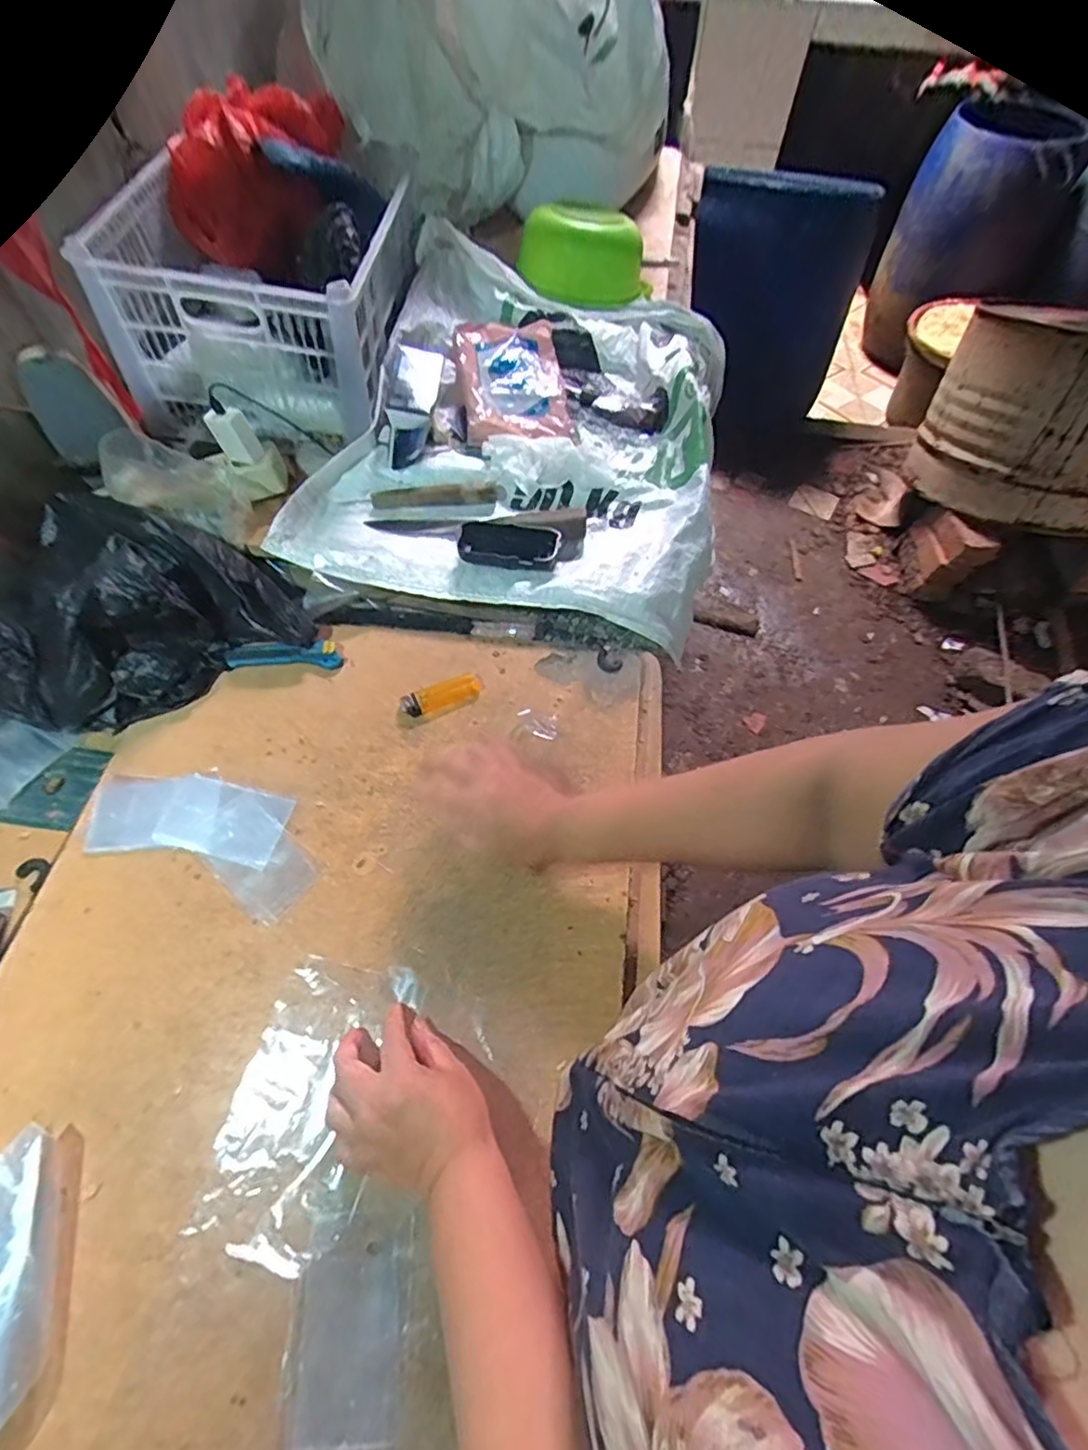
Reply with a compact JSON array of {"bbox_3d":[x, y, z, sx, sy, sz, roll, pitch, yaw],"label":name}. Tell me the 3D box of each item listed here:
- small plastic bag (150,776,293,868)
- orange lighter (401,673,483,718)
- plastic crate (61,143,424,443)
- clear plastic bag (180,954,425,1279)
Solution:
[{"bbox_3d":[-0.291,0.086,0.558,0.107,0.004,0.067,13,60,9],"label":"small plastic bag"},{"bbox_3d":[-0.104,-0.033,0.614,0.081,0.013,0.025,-24,61,-13],"label":"orange lighter"},{"bbox_3d":[-0.320,-0.535,0.745,0.289,0.179,0.339,3,61,-1],"label":"plastic crate"},{"bbox_3d":[-0.171,0.273,0.446,0.107,0.005,0.187,10,59,7],"label":"clear plastic bag"}]

